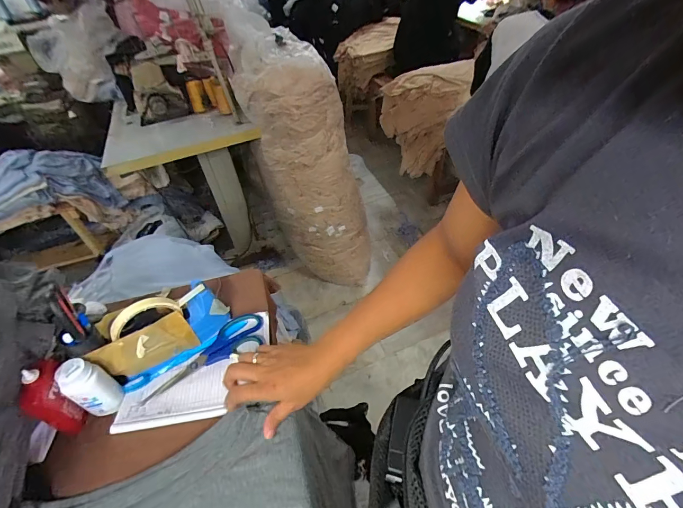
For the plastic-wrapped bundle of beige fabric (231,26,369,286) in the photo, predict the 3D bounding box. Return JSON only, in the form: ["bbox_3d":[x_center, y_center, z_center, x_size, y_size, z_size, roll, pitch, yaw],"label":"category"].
[{"bbox_3d":[-0.125,-0.319,1.431,0.380,0.935,0.426,-14,47,-7],"label":"plastic-wrapped bundle of beige fabric"}]

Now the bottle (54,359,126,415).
[{"bbox_3d":[-0.321,0.175,0.450,0.039,0.094,0.044,16,51,20],"label":"bottle"}]

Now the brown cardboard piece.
[{"bbox_3d":[-0.271,0.132,0.489,0.120,0.072,0.009,-25,42,-28],"label":"brown cardboard piece"}]

